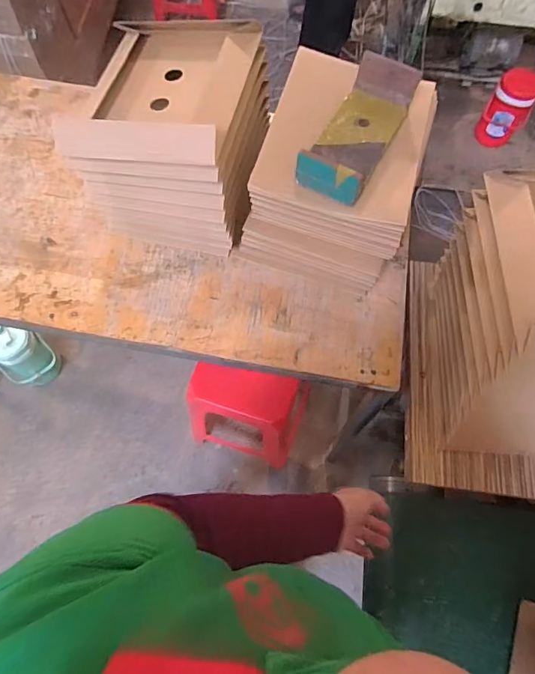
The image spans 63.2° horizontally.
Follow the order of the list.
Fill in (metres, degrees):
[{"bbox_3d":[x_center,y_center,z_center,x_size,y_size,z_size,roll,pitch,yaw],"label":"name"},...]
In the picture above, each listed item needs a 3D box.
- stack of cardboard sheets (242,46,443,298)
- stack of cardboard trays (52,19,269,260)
[{"bbox_3d":[0.122,-0.277,0.758,0.241,0.226,0.294,19,68,6],"label":"stack of cardboard sheets"},{"bbox_3d":[-0.148,-0.343,0.752,0.246,0.280,0.288,12,67,3],"label":"stack of cardboard trays"}]

